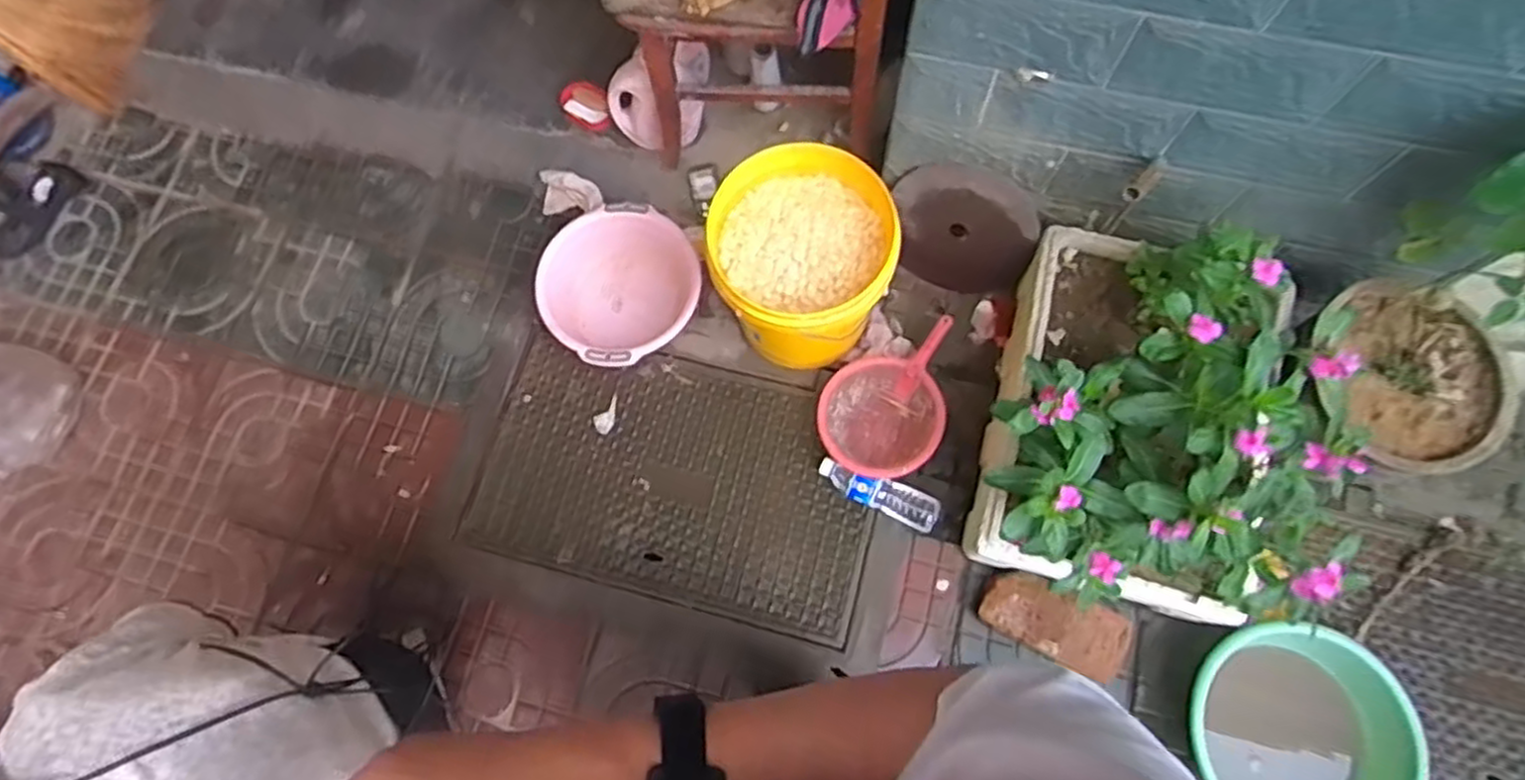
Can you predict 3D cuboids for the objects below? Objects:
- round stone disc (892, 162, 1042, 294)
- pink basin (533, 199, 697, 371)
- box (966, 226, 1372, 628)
[{"bbox_3d":[0.357,-0.282,1.350,0.250,0.264,0.029,20,54,13],"label":"round stone disc"},{"bbox_3d":[-0.278,-0.200,1.484,0.305,0.103,0.303,0,78,0],"label":"pink basin"},{"bbox_3d":[0.536,0.021,1.116,0.370,0.417,0.587,9,75,5],"label":"box"}]

